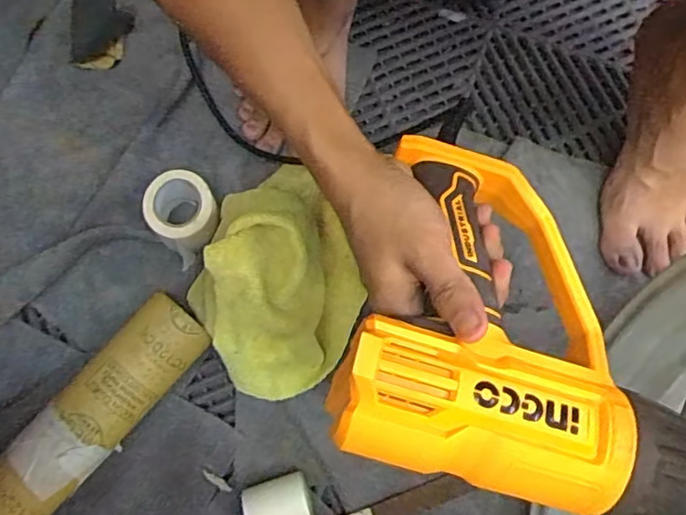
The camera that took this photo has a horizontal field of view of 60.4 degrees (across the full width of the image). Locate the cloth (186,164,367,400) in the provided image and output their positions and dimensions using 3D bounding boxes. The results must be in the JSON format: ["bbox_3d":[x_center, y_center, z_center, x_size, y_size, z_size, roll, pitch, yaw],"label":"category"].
[{"bbox_3d":[-0.060,0.016,0.495,0.139,0.109,0.183,-24,79,-6],"label":"cloth"}]

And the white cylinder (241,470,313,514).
[{"bbox_3d":[-0.053,0.205,0.483,0.053,0.036,0.045,-14,78,-4],"label":"white cylinder"}]

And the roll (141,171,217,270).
[{"bbox_3d":[-0.142,-0.037,0.530,0.071,0.044,0.064,44,80,8],"label":"roll"}]

